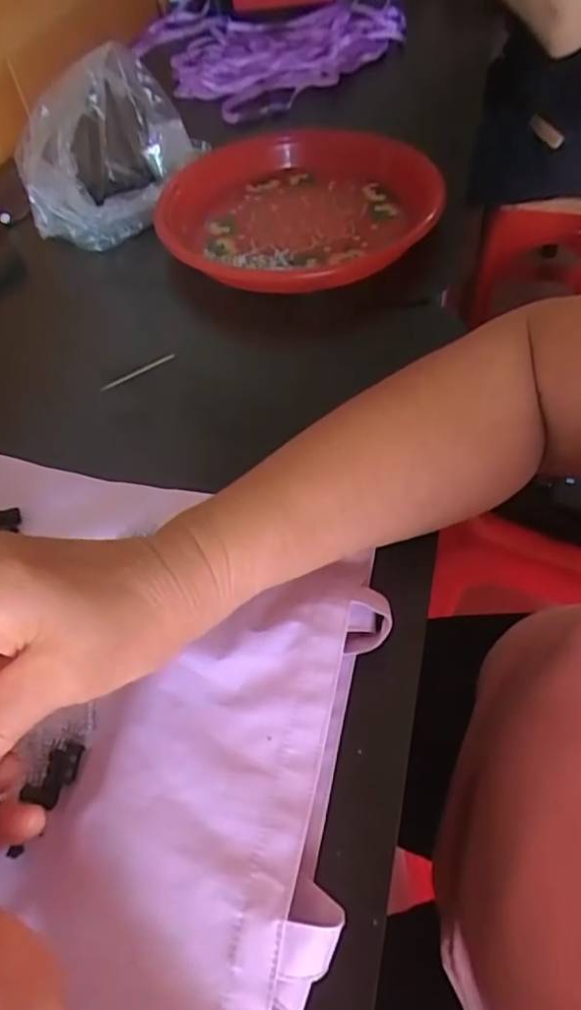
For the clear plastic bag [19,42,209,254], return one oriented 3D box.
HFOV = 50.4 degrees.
[{"bbox_3d":[-0.154,-0.303,0.524,0.069,0.107,0.166,29,61,24],"label":"clear plastic bag"}]

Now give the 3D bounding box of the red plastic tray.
[{"bbox_3d":[0.002,-0.245,0.516,0.234,0.040,0.198,11,55,14],"label":"red plastic tray"}]

